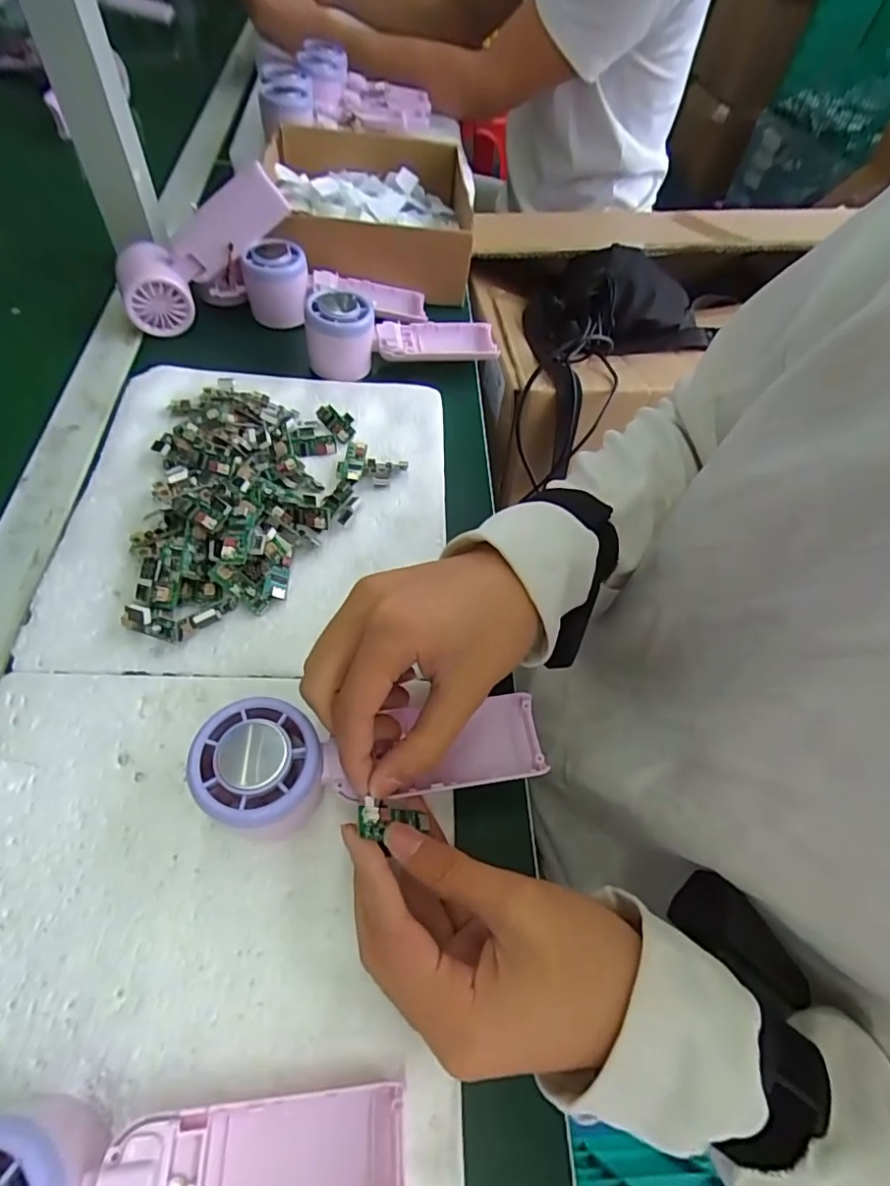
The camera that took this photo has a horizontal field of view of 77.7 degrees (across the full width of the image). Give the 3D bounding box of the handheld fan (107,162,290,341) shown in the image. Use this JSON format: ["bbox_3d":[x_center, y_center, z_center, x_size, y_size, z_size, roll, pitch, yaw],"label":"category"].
[{"bbox_3d":[-0.206,-0.292,0.467,0.160,0.052,0.050,-32,60,12],"label":"handheld fan"}]

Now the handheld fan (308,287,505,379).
[{"bbox_3d":[-0.036,-0.229,0.481,0.165,0.057,0.059,-7,59,-11],"label":"handheld fan"}]

